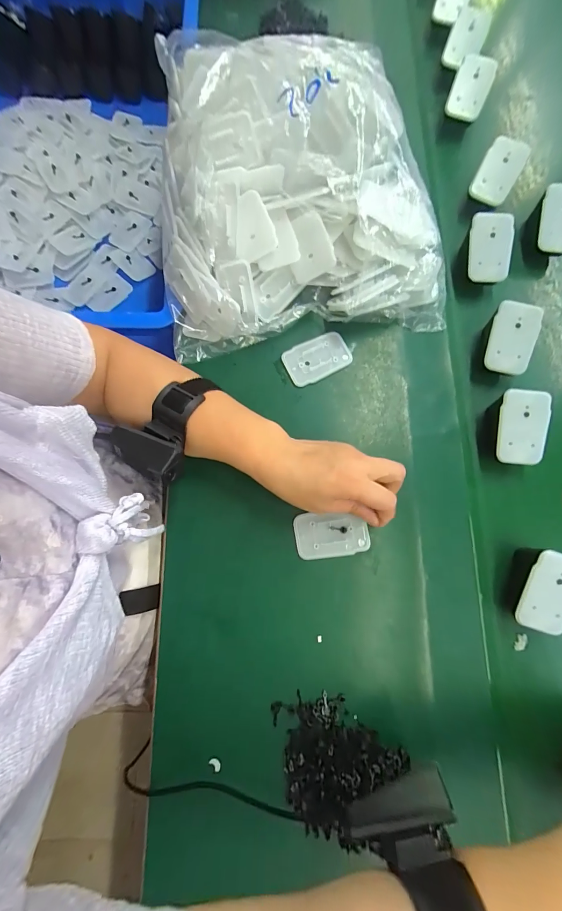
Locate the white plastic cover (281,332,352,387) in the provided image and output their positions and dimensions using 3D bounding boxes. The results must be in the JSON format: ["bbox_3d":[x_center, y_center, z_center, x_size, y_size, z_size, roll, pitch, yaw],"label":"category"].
[{"bbox_3d":[0.039,-0.103,0.346,0.067,0.005,0.044,-25,81,-6],"label":"white plastic cover"}]

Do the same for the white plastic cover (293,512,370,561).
[{"bbox_3d":[0.048,0.076,0.312,0.068,0.005,0.042,-7,78,0],"label":"white plastic cover"}]

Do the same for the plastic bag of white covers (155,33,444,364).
[{"bbox_3d":[0.013,-0.272,0.342,0.284,0.108,0.280,-7,79,-2],"label":"plastic bag of white covers"}]

